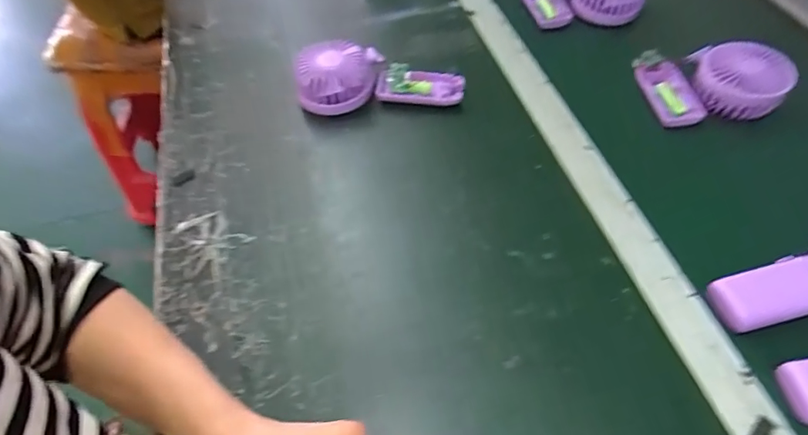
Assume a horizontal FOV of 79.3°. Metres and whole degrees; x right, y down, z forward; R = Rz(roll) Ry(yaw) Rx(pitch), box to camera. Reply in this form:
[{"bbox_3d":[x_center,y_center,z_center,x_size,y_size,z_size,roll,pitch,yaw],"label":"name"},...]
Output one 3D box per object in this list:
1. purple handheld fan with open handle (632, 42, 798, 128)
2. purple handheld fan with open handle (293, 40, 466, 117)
[{"bbox_3d":[0.340,-0.156,0.541,0.137,0.050,0.105,-5,55,-2],"label":"purple handheld fan with open handle"},{"bbox_3d":[-0.029,-0.158,0.540,0.181,0.039,0.074,-3,55,-1],"label":"purple handheld fan with open handle"}]

